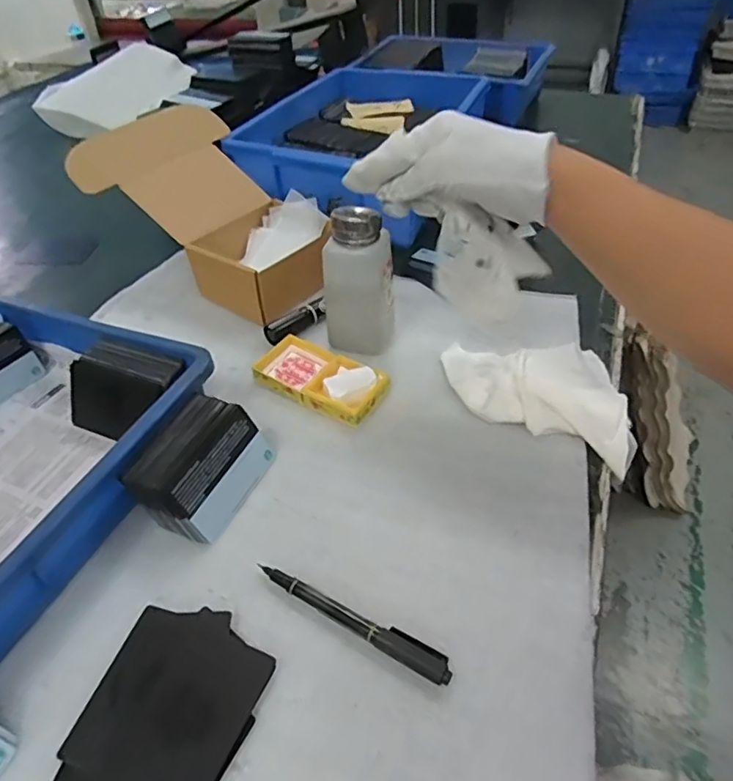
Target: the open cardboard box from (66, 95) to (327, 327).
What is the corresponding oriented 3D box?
[{"bbox_3d":[-0.141,-0.183,0.577,0.220,0.137,0.163,24,49,25],"label":"open cardboard box"}]

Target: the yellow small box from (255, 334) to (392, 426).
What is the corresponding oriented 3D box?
[{"bbox_3d":[-0.042,-0.013,0.483,0.116,0.019,0.057,21,48,23],"label":"yellow small box"}]

